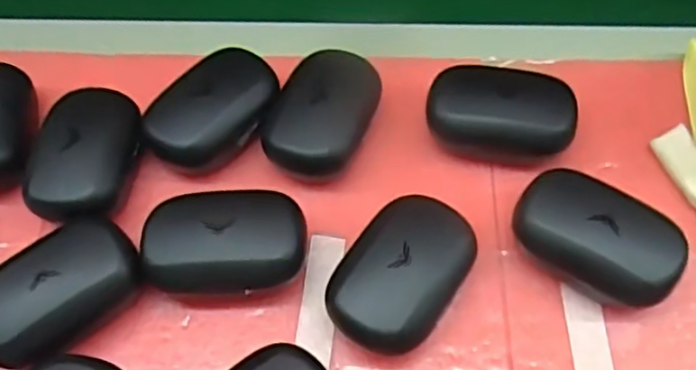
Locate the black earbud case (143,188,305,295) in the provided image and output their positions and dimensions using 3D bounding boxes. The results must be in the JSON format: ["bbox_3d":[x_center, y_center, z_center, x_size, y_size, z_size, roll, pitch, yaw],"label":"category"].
[{"bbox_3d":[-0.065,0.034,0.348,0.083,0.038,0.055,-3,60,1],"label":"black earbud case"}]

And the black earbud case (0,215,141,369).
[{"bbox_3d":[-0.153,0.054,0.339,0.083,0.039,0.053,-37,65,-18],"label":"black earbud case"}]

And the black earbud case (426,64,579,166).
[{"bbox_3d":[0.091,-0.040,0.386,0.084,0.033,0.053,9,61,8],"label":"black earbud case"}]

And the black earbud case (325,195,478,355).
[{"bbox_3d":[0.028,0.048,0.335,0.057,0.036,0.081,31,66,18],"label":"black earbud case"}]

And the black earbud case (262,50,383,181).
[{"bbox_3d":[-0.015,-0.042,0.390,0.057,0.037,0.082,17,62,12],"label":"black earbud case"}]

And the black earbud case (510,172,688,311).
[{"bbox_3d":[0.131,0.028,0.342,0.083,0.036,0.059,26,64,16],"label":"black earbud case"}]

